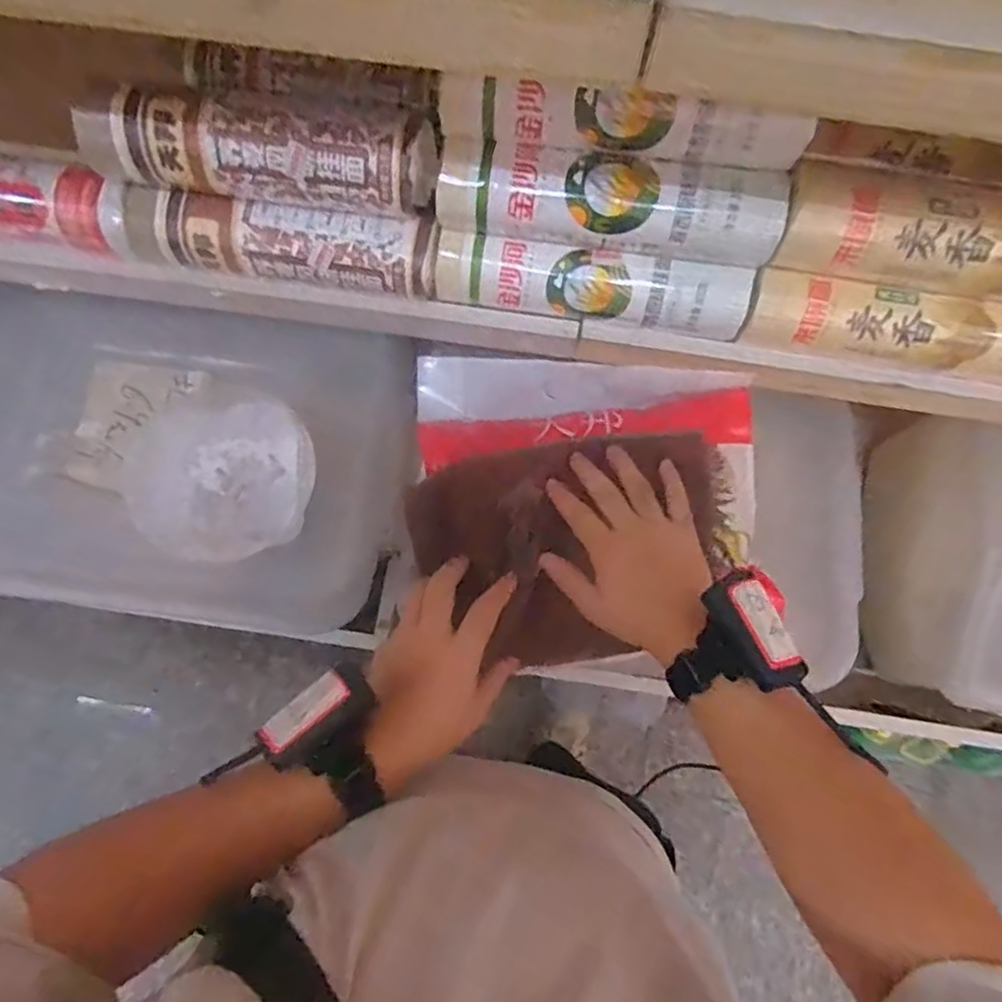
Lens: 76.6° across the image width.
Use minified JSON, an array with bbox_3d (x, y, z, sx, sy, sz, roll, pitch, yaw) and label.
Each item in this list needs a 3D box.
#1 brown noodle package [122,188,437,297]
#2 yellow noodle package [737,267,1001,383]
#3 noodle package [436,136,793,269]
[{"bbox_3d":[-0.169,-0.199,0.494,0.238,0.045,0.047,6,76,0],"label":"brown noodle package"},{"bbox_3d":[0.310,-0.131,0.479,0.239,0.049,0.048,6,76,0],"label":"yellow noodle package"},{"bbox_3d":[0.075,-0.210,0.447,0.234,0.051,0.046,9,76,1],"label":"noodle package"}]

